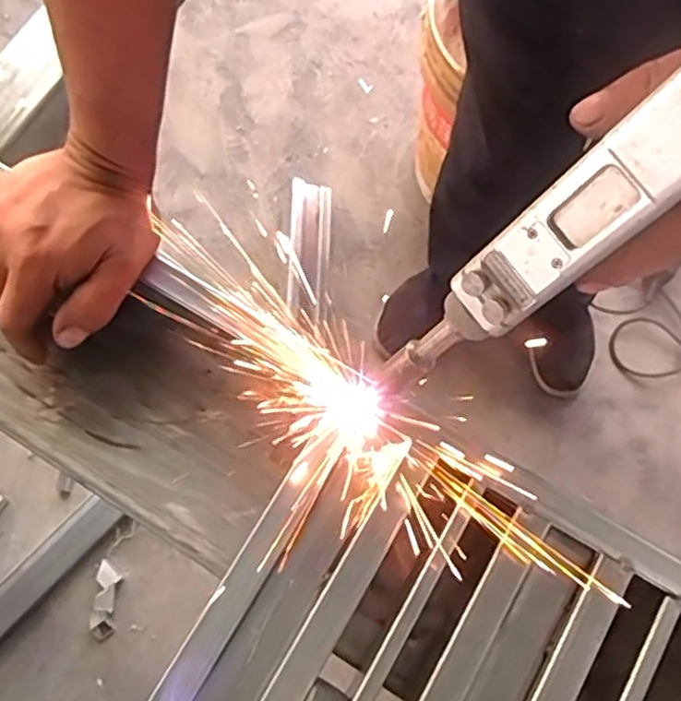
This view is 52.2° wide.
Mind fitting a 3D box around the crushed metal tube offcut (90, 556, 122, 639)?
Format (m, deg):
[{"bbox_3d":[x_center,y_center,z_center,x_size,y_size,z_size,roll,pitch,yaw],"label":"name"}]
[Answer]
[{"bbox_3d":[-0.361,0.382,1.068,0.034,0.024,0.111,5,75,2],"label":"crushed metal tube offcut"}]

